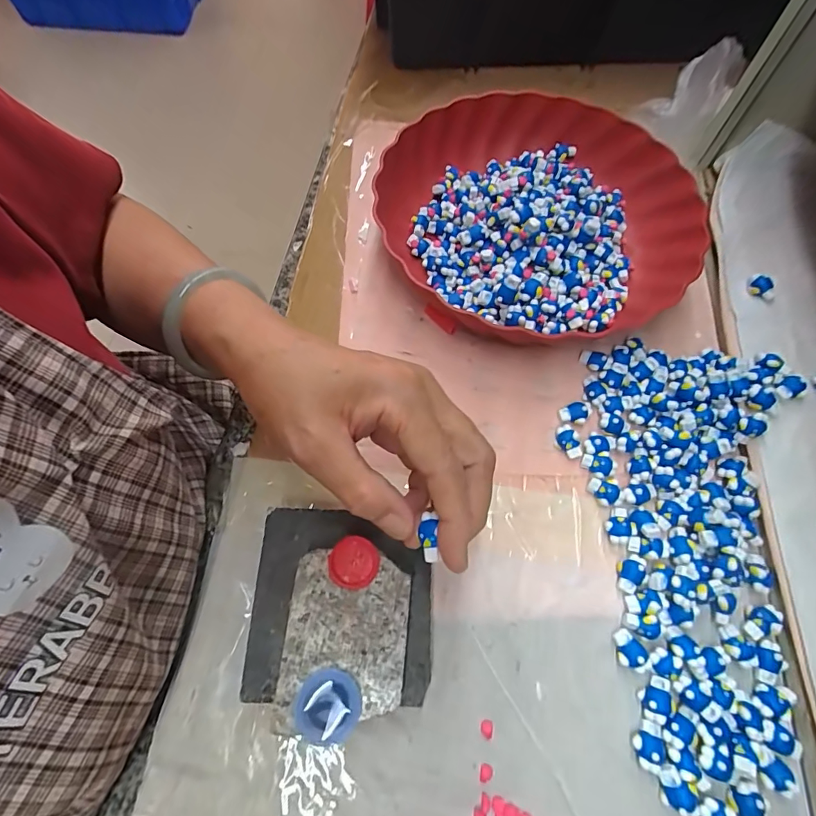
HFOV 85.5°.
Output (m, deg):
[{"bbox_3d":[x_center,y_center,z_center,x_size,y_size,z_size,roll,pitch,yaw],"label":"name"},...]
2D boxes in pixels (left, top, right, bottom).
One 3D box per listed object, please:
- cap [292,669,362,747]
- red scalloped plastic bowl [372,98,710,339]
[{"bbox_3d":[-0.038,0.141,0.208,0.030,0.004,0.030,0,66,-1],"label":"cap"},{"bbox_3d":[0.103,-0.156,0.350,0.241,0.043,0.236,0,66,1],"label":"red scalloped plastic bowl"}]

